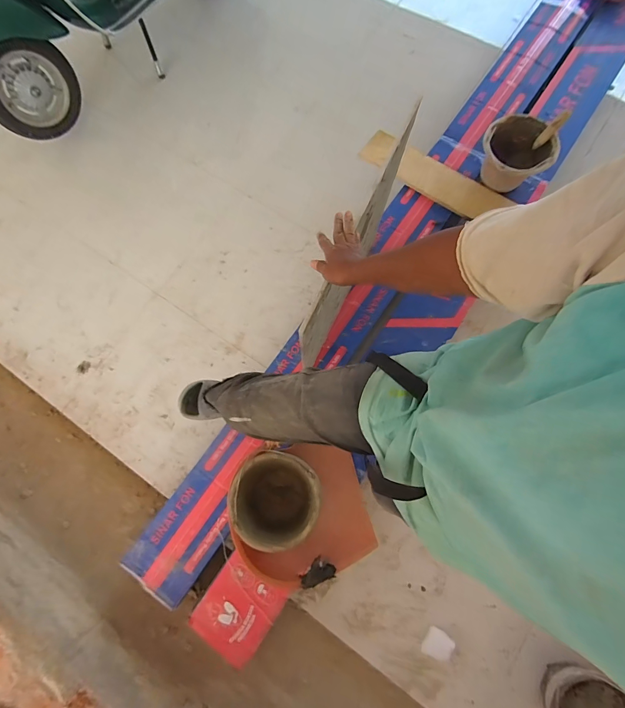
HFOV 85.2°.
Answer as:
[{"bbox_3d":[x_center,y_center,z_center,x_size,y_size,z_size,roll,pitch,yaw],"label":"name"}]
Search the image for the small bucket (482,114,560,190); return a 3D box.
[{"bbox_3d":[0.737,-0.725,1.249,0.237,0.172,0.241,-34,77,-6],"label":"small bucket"}]

